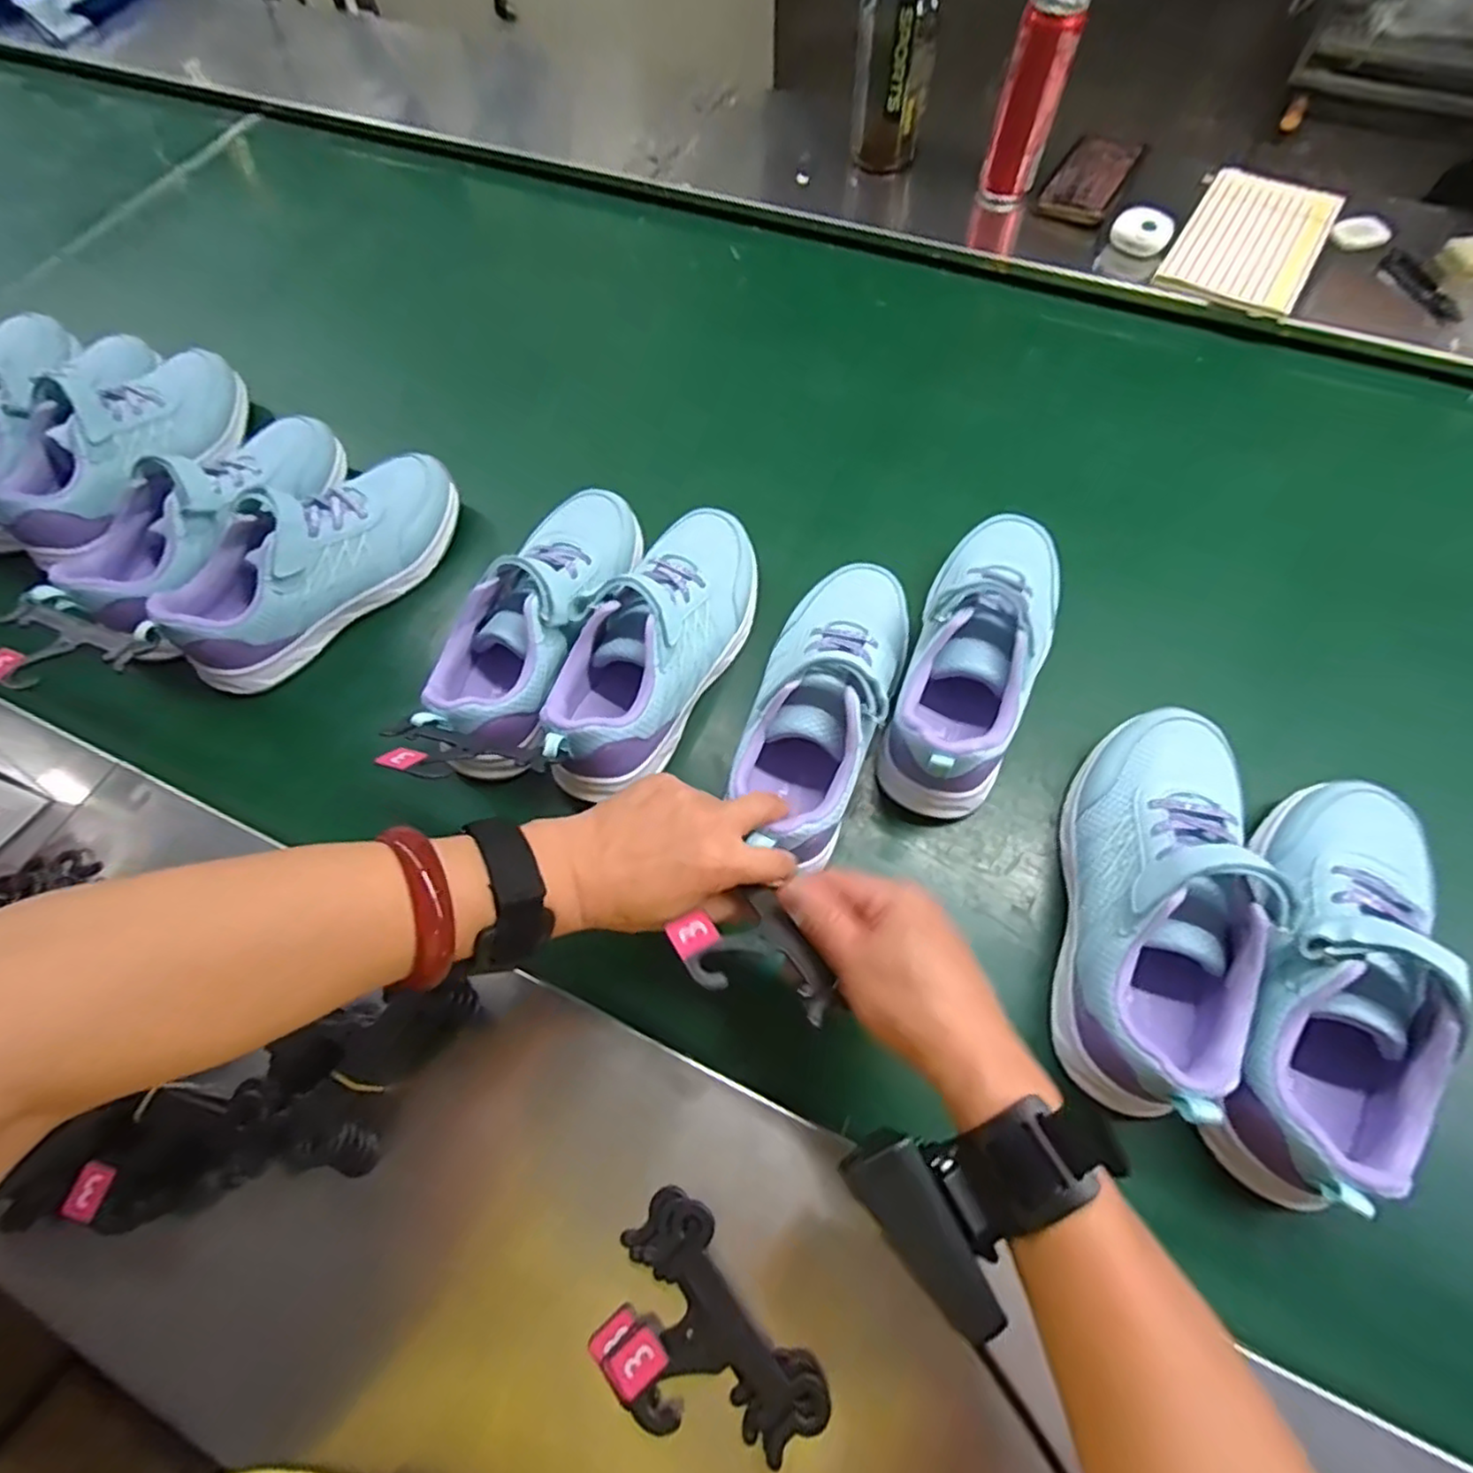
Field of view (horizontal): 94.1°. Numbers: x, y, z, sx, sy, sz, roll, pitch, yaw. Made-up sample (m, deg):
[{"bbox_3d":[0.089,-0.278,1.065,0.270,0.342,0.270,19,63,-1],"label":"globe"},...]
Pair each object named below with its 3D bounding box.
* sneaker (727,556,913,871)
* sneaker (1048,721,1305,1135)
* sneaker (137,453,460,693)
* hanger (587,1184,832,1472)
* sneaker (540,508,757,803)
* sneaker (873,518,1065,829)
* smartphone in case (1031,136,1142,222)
[{"bbox_3d":[0.059,-0.026,0.448,0.083,0.085,0.219,17,63,7],"label":"sneaker"},{"bbox_3d":[0.243,0.090,0.393,0.082,0.100,0.231,15,67,6],"label":"sneaker"},{"bbox_3d":[-0.327,-0.138,0.528,0.241,0.078,0.086,-41,72,-17],"label":"sneaker"},{"bbox_3d":[-0.017,0.286,0.323,0.110,0.016,0.074,41,72,16],"label":"hanger"},{"bbox_3d":[-0.055,-0.066,0.478,0.086,0.074,0.238,26,68,11],"label":"sneaker"},{"bbox_3d":[0.166,-0.059,0.471,0.086,0.085,0.233,24,68,10],"label":"sneaker"},{"bbox_3d":[0.375,-0.594,0.726,0.071,0.016,0.131,27,68,11],"label":"smartphone in case"}]

